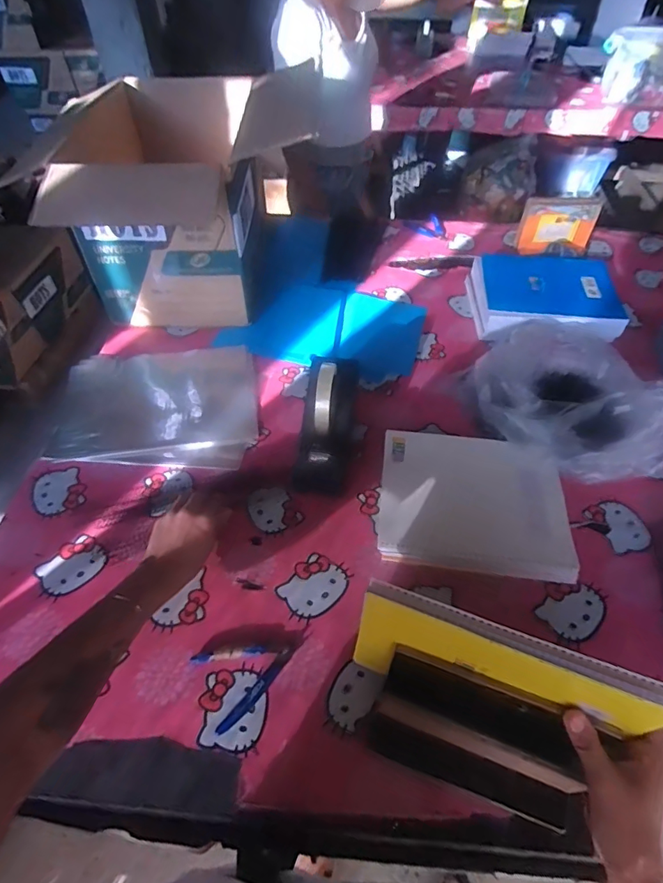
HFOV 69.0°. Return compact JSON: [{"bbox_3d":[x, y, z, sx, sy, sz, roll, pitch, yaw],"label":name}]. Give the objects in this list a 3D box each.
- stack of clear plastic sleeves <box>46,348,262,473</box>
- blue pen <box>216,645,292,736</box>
[{"bbox_3d":[-0.286,-0.072,0.810,0.311,0.023,0.285,-4,51,-3],"label":"stack of clear plastic sleeves"},{"bbox_3d":[-0.082,0.273,0.530,0.015,0.006,0.109,32,58,23],"label":"blue pen"}]

